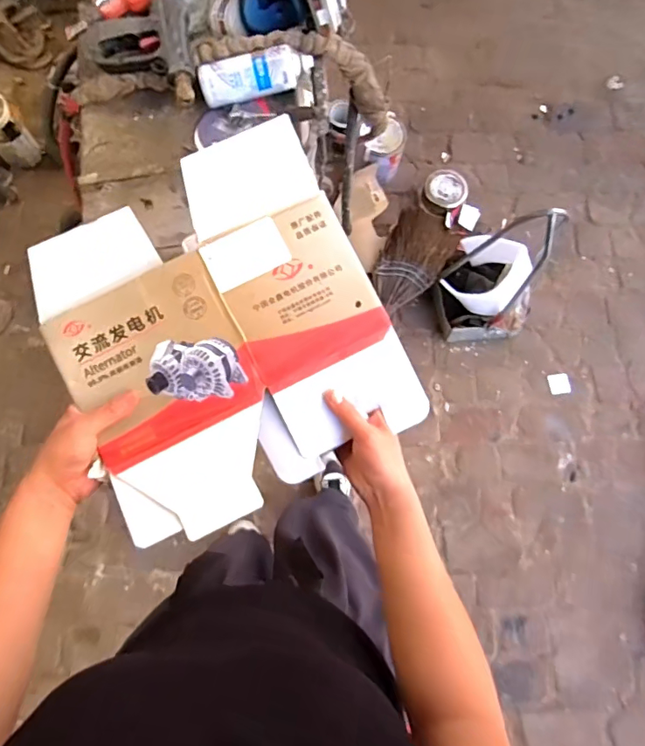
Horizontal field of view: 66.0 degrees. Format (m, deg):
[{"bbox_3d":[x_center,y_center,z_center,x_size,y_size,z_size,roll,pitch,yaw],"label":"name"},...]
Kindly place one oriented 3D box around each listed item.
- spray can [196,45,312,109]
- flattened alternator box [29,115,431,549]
[{"bbox_3d":[-0.107,-0.490,0.814,0.187,0.047,0.054,-11,78,-3],"label":"spray can"},{"bbox_3d":[-0.098,-0.039,0.490,0.313,0.110,0.319,-26,80,-7],"label":"flattened alternator box"}]

